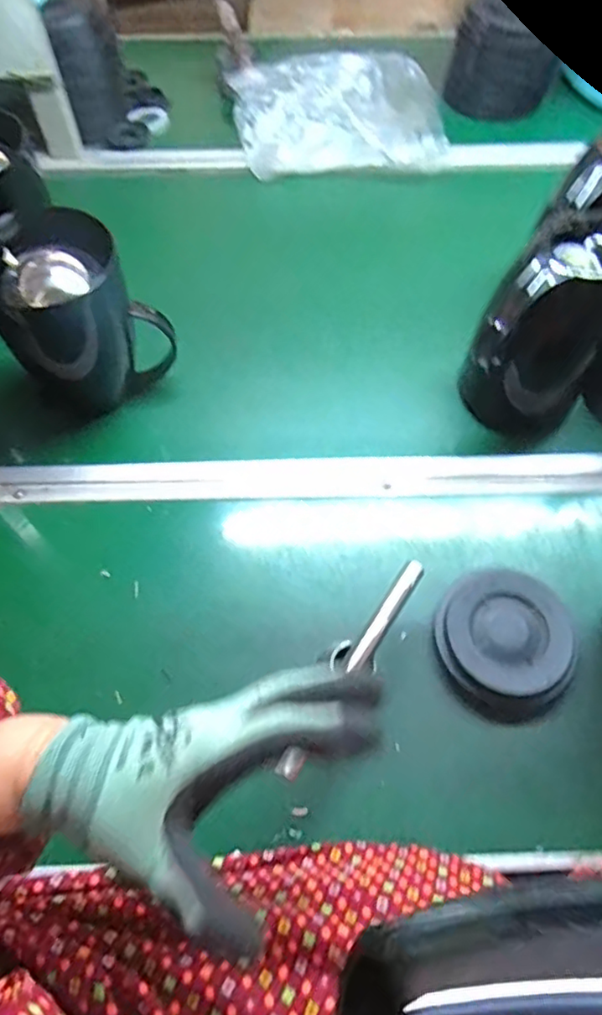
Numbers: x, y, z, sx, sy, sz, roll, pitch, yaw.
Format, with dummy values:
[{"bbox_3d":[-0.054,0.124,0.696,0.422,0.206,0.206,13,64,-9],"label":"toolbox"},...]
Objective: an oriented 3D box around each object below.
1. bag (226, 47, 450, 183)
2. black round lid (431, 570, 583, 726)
[{"bbox_3d":[0.049,-0.569,0.880,0.286,0.070,0.223,-6,61,-3],"label":"bag"},{"bbox_3d":[0.180,0.121,0.540,0.119,0.026,0.126,0,61,0],"label":"black round lid"}]

